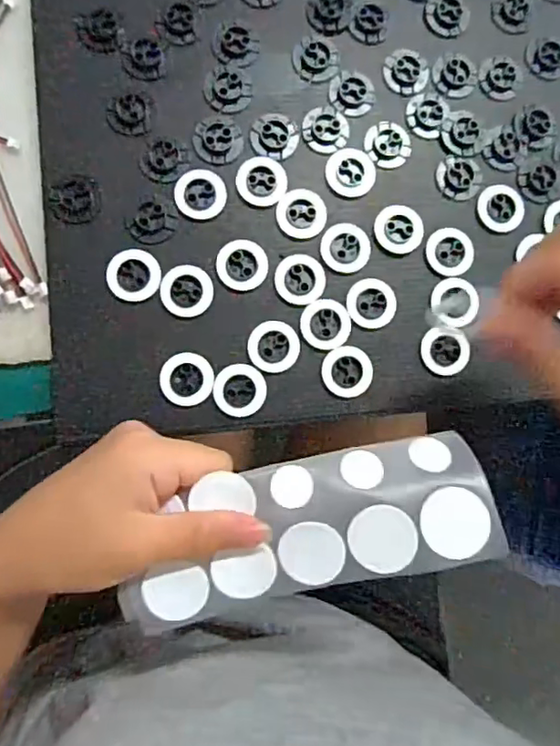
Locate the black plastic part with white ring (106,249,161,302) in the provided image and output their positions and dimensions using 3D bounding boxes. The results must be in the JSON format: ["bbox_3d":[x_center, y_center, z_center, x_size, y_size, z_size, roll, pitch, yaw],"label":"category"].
[{"bbox_3d":[-0.080,-0.054,0.318,0.028,0.004,0.028,1,83,-6],"label":"black plastic part with white ring"}]

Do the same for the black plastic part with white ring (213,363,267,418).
[{"bbox_3d":[-0.022,0.009,0.318,0.028,0.004,0.028,1,83,-6],"label":"black plastic part with white ring"}]

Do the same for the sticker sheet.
[{"bbox_3d":[0.010,0.067,0.253,0.161,0.017,0.058,-15,87,6],"label":"sticker sheet"}]

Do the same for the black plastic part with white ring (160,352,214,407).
[{"bbox_3d":[-0.051,0.003,0.316,0.028,0.004,0.028,1,83,-6],"label":"black plastic part with white ring"}]

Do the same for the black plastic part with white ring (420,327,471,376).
[{"bbox_3d":[0.095,-0.012,0.331,0.027,0.004,0.026,4,83,-5],"label":"black plastic part with white ring"}]

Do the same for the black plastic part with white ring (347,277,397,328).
[{"bbox_3d":[0.052,-0.040,0.330,0.029,0.004,0.028,1,83,-6],"label":"black plastic part with white ring"}]

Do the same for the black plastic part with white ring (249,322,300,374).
[{"bbox_3d":[-0.003,-0.015,0.321,0.028,0.004,0.027,1,83,-6],"label":"black plastic part with white ring"}]

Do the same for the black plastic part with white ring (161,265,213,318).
[{"bbox_3d":[-0.051,-0.045,0.319,0.028,0.004,0.028,1,83,-6],"label":"black plastic part with white ring"}]

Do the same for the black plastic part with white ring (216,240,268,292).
[{"bbox_3d":[-0.021,-0.060,0.323,0.028,0.004,0.028,1,83,-6],"label":"black plastic part with white ring"}]

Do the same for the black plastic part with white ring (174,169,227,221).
[{"bbox_3d":[-0.044,-0.101,0.326,0.028,0.004,0.029,1,83,-6],"label":"black plastic part with white ring"}]

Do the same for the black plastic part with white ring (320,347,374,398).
[{"bbox_3d":[0.038,-0.001,0.325,0.028,0.004,0.028,1,83,-6],"label":"black plastic part with white ring"}]

